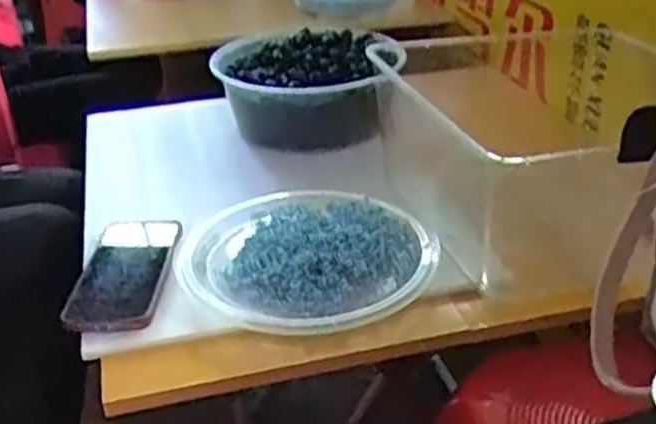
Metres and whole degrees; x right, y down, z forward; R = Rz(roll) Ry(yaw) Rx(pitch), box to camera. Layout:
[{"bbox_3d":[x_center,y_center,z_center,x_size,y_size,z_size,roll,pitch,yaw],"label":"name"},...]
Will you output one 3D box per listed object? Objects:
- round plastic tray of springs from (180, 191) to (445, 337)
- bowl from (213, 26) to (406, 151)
[{"bbox_3d":[-0.019,0.035,0.742,0.230,0.037,0.216,-2,30,1],"label":"round plastic tray of springs"},{"bbox_3d":[-0.026,-0.157,0.980,0.215,0.107,0.210,-4,27,2],"label":"bowl"}]

